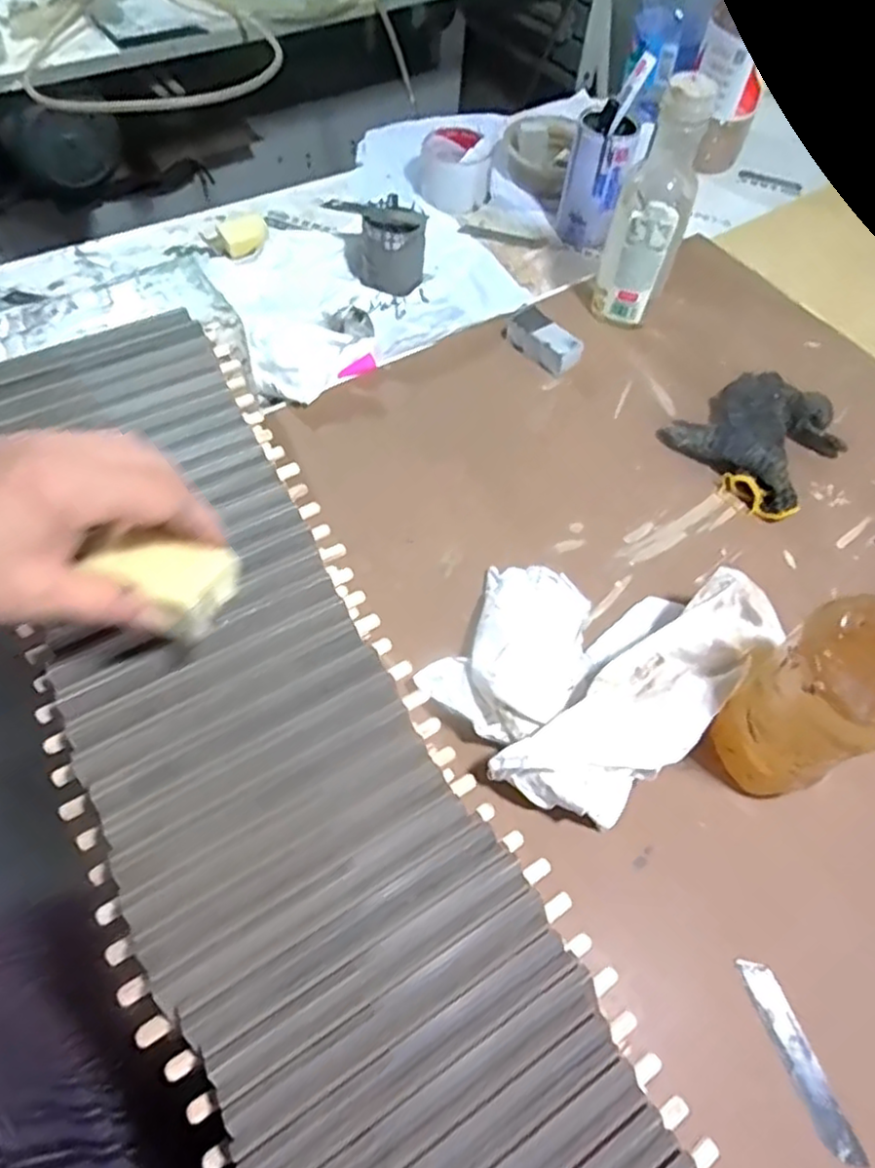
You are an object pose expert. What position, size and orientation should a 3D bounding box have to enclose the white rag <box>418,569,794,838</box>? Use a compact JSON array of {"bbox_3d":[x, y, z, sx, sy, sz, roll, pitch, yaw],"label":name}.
[{"bbox_3d":[0.099,0.043,0.468,0.176,0.070,0.205,41,64,19],"label":"white rag"}]

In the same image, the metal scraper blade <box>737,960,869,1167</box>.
[{"bbox_3d":[0.198,0.259,0.382,0.020,0.006,0.098,-10,57,-18],"label":"metal scraper blade"}]

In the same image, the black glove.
[{"bbox_3d":[0.291,-0.135,0.609,0.148,0.043,0.127,-34,67,-22],"label":"black glove"}]

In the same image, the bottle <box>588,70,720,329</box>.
[{"bbox_3d":[0.189,-0.326,0.619,0.063,0.205,0.052,21,59,8],"label":"bottle"}]

